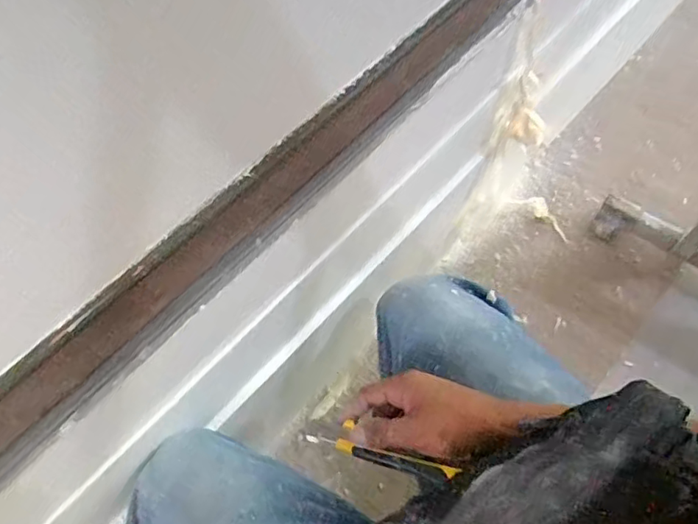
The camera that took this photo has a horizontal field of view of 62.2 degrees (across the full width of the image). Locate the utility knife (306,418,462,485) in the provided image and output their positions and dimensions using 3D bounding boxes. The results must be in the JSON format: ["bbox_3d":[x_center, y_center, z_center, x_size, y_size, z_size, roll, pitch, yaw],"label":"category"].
[{"bbox_3d":[0.025,0.172,0.516,0.141,0.020,0.012,8,60,22],"label":"utility knife"}]

